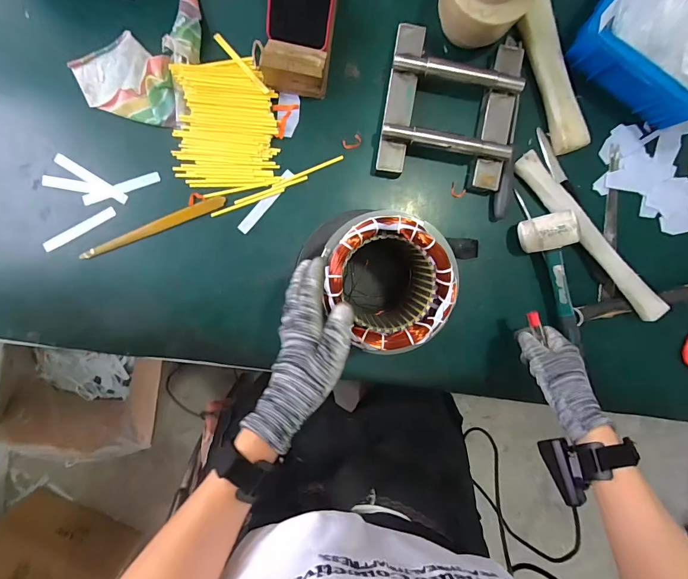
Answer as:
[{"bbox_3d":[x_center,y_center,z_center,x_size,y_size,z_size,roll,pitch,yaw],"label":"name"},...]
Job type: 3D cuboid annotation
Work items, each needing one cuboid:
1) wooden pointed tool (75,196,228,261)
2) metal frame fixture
[{"bbox_3d":[-0.273,-0.090,0.537,0.213,0.005,0.019,-21,94,0],"label":"wooden pointed tool"},{"bbox_3d":[0.149,-0.252,0.518,0.182,0.041,0.206,9,94,-3],"label":"metal frame fixture"}]

